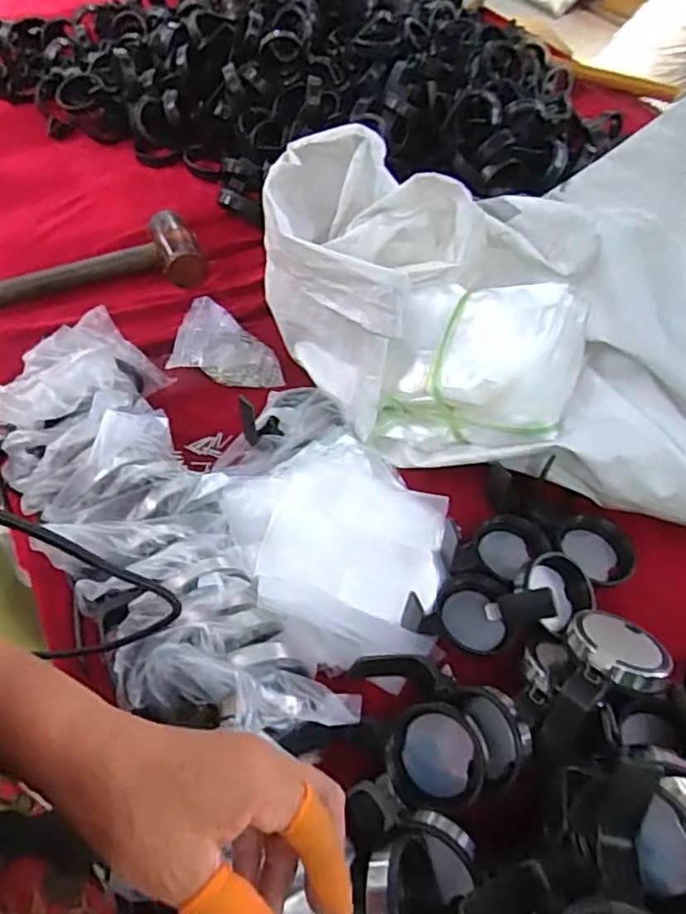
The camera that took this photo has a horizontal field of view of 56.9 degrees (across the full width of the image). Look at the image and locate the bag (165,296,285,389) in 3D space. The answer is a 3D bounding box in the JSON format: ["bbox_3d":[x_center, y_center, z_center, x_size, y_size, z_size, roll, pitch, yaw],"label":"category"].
[{"bbox_3d":[-0.129,-0.133,0.725,0.125,0.025,0.114,6,52,0],"label":"bag"}]

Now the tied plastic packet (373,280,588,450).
[{"bbox_3d":[0.135,-0.100,0.627,0.181,0.080,0.190,7,62,23],"label":"tied plastic packet"}]

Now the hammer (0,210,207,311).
[{"bbox_3d":[-0.324,-0.237,0.776,0.293,0.047,0.098,-13,54,-14],"label":"hammer"}]

